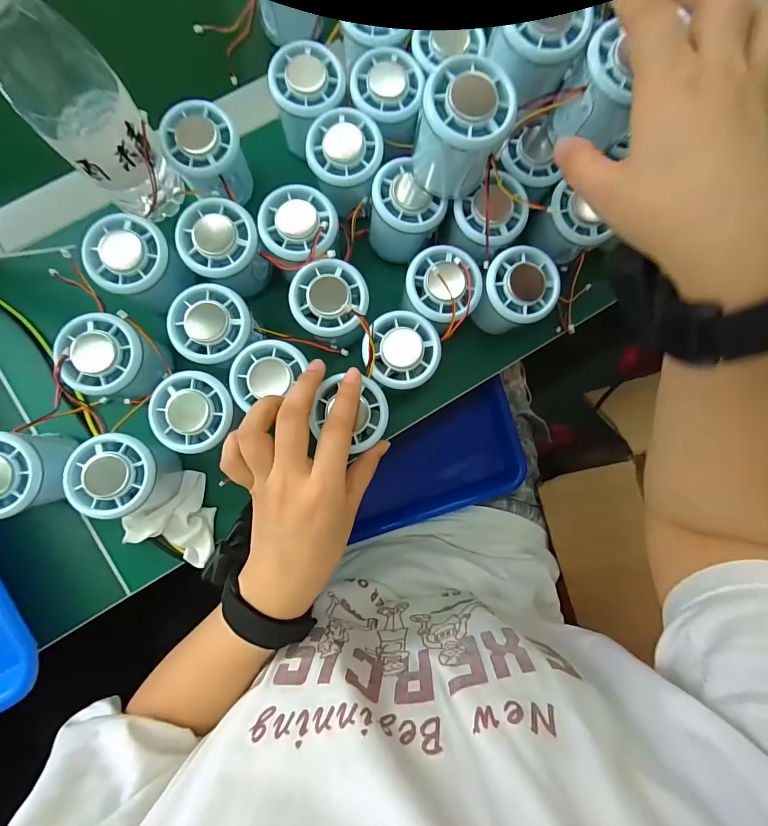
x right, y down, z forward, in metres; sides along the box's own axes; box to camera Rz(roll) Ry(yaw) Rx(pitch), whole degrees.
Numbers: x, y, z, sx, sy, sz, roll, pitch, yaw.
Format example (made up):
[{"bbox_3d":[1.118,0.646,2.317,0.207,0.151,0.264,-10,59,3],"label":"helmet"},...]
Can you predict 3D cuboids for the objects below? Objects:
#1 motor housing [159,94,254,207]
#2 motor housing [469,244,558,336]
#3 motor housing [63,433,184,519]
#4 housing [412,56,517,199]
[{"bbox_3d":[-0.137,-0.198,0.301,0.055,0.049,0.061,-32,88,-4],"label":"motor housing"},{"bbox_3d":[0.104,-0.095,0.310,0.056,0.052,0.053,0,86,-3],"label":"motor housing"},{"bbox_3d":[-0.189,0.045,0.284,0.055,0.056,0.057,3,86,-2],"label":"motor housing"},{"bbox_3d":[0.051,-0.187,0.258,0.058,0.067,0.048,12,86,-2],"label":"housing"}]

